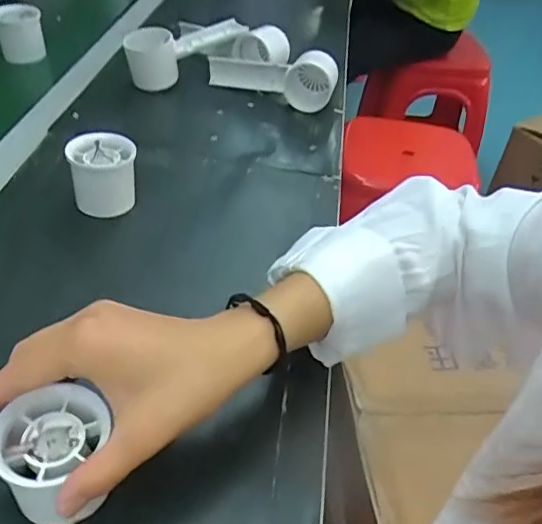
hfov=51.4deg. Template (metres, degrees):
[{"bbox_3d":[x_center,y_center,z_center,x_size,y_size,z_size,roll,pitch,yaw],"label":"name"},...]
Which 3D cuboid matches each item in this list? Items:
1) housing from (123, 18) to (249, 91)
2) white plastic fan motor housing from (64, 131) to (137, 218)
[{"bbox_3d":[-0.103,-0.256,0.683,0.157,0.064,0.055,-24,50,-28],"label":"housing"},{"bbox_3d":[-0.144,-0.077,0.489,0.052,0.053,0.048,-8,44,-14],"label":"white plastic fan motor housing"}]

